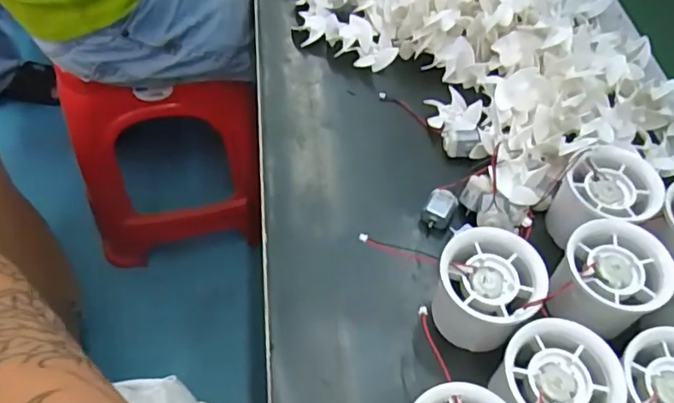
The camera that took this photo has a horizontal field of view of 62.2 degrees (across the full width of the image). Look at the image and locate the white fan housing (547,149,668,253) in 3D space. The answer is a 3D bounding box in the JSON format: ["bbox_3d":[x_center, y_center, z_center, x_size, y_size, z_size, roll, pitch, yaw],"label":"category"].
[{"bbox_3d":[0.167,0.002,0.355,0.051,0.055,0.053,1,55,-2],"label":"white fan housing"}]

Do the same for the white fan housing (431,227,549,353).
[{"bbox_3d":[0.085,0.051,0.323,0.052,0.051,0.054,1,55,-2],"label":"white fan housing"}]

